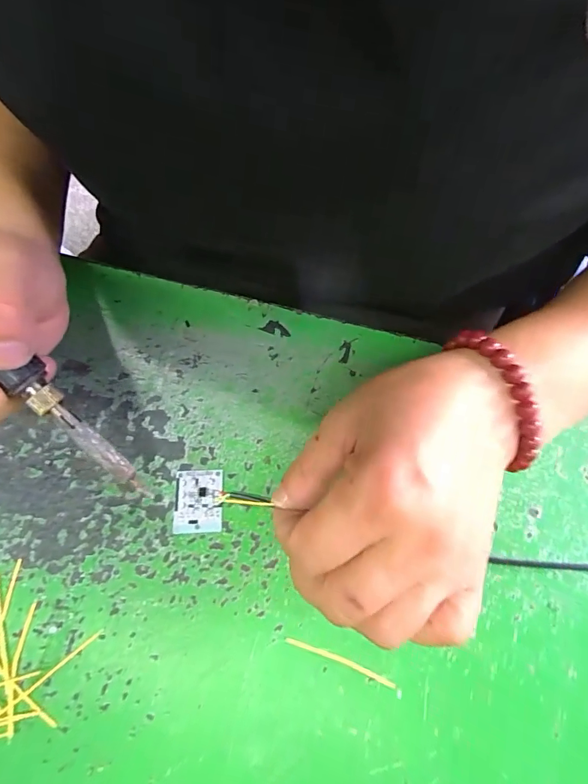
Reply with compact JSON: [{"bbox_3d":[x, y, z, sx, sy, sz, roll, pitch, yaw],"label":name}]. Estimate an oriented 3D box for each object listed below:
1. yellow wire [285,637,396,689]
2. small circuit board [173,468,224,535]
[{"bbox_3d":[0.022,0.126,0.198,0.054,0.004,0.004,20,69,6],"label":"yellow wire"},{"bbox_3d":[-0.050,0.057,0.222,0.024,0.004,0.032,-1,68,-2],"label":"small circuit board"}]

